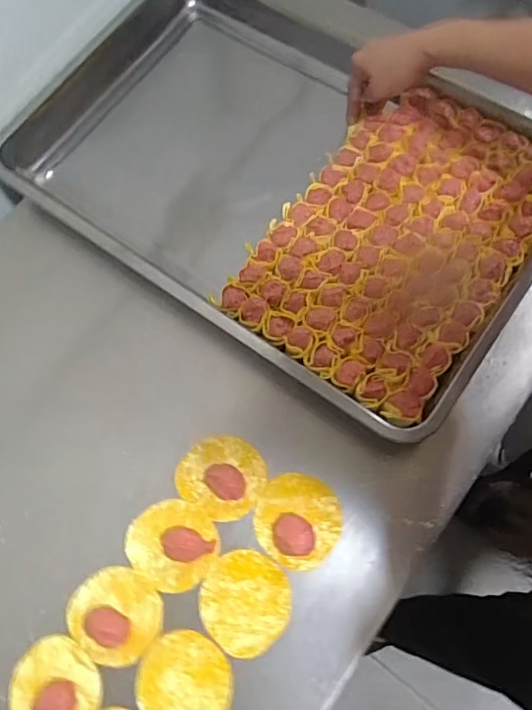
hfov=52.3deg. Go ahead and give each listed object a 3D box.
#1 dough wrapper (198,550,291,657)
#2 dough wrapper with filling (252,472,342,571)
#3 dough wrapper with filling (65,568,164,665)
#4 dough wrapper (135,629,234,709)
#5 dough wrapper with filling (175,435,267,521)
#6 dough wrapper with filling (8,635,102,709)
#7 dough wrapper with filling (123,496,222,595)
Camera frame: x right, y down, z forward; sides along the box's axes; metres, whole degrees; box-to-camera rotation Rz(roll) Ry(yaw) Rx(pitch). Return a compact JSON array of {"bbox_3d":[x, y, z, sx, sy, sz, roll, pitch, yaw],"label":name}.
[{"bbox_3d":[-0.020,0.226,0.499,0.084,0.008,0.081,-2,71,5],"label":"dough wrapper"},{"bbox_3d":[0.030,0.155,0.508,0.080,0.020,0.083,-2,71,5],"label":"dough wrapper with filling"},{"bbox_3d":[-0.141,0.241,0.500,0.083,0.023,0.081,-2,71,5],"label":"dough wrapper with filling"},{"bbox_3d":[-0.074,0.295,0.483,0.084,0.005,0.085,-2,72,5],"label":"dough wrapper"},{"bbox_3d":[-0.043,0.117,0.530,0.082,0.026,0.076,-2,71,5],"label":"dough wrapper with filling"},{"bbox_3d":[-0.194,0.301,0.487,0.079,0.016,0.077,-2,71,5],"label":"dough wrapper with filling"},{"bbox_3d":[-0.091,0.179,0.516,0.083,0.022,0.077,-2,71,5],"label":"dough wrapper with filling"}]

